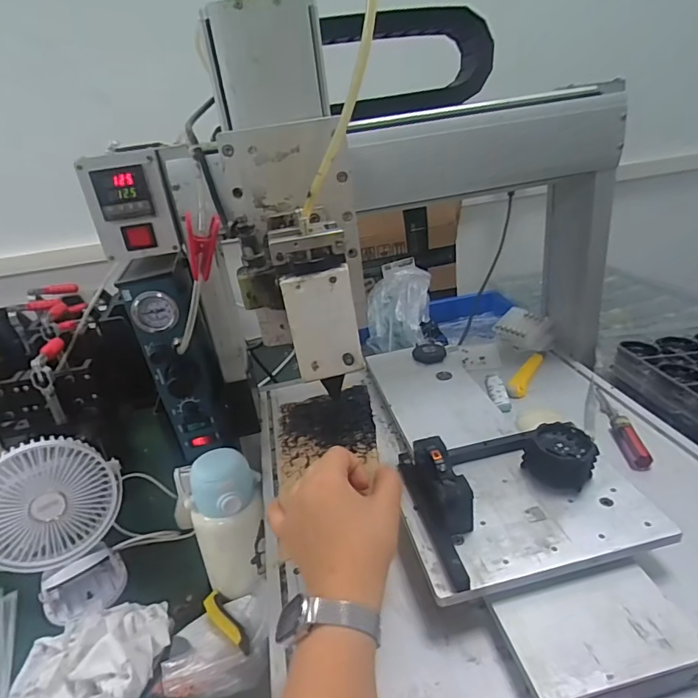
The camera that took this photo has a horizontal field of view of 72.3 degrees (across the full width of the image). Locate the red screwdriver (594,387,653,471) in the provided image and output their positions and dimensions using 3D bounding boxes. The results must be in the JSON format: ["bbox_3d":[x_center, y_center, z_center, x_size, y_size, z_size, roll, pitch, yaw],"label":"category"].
[{"bbox_3d":[0.306,0.080,0.545,0.022,0.016,0.148,-2,27,10],"label":"red screwdriver"}]

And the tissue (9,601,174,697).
[{"bbox_3d":[-0.275,0.314,0.492,0.150,0.047,0.165,15,34,37],"label":"tissue"}]

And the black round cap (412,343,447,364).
[{"bbox_3d":[0.120,0.006,0.714,0.047,0.012,0.047,-6,27,3],"label":"black round cap"}]

